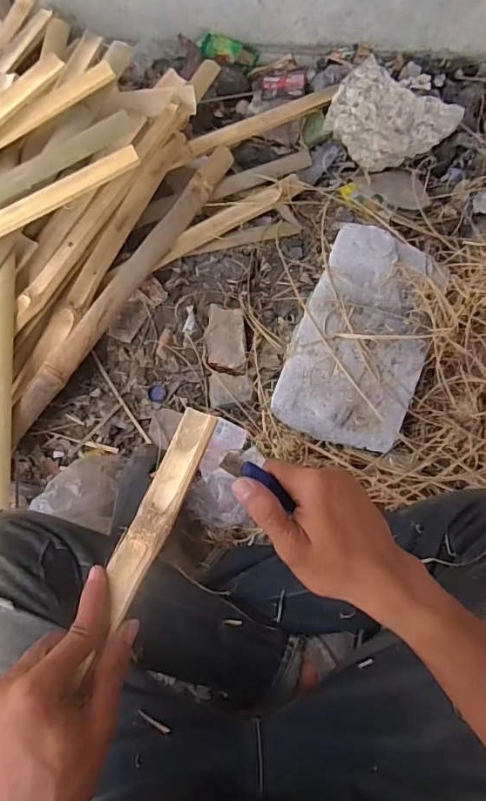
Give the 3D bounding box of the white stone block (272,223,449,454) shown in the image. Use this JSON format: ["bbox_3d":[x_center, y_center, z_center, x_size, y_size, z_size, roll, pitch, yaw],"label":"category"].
[{"bbox_3d":[0.194,-0.106,0.792,0.194,0.109,0.348,21,72,6],"label":"white stone block"}]

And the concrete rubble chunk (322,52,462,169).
[{"bbox_3d":[0.284,-0.530,0.946,0.232,0.112,0.144,21,72,6],"label":"concrete rubble chunk"}]

